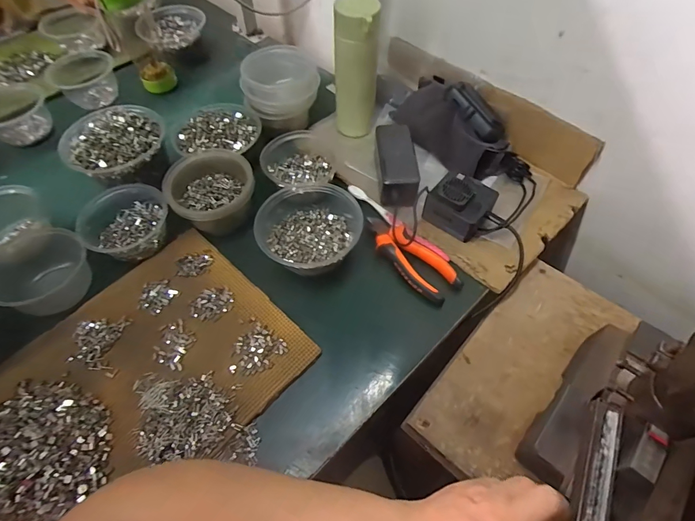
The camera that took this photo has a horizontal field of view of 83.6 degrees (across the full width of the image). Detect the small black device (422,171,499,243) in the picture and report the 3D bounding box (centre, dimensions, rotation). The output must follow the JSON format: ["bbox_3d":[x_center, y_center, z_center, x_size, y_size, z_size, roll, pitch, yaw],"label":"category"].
[{"bbox_3d":[0.157,-0.081,0.544,0.079,0.053,0.074,34,63,21],"label":"small black device"}]

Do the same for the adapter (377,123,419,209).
[{"bbox_3d":[0.074,-0.141,0.588,0.056,0.046,0.149,-1,56,0],"label":"adapter"}]

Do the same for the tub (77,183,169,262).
[{"bbox_3d":[-0.306,-0.052,0.541,0.111,0.059,0.105,0,56,1],"label":"tub"}]

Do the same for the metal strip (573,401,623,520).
[{"bbox_3d":[0.199,0.184,0.314,0.024,0.011,0.142,23,60,15],"label":"metal strip"}]

